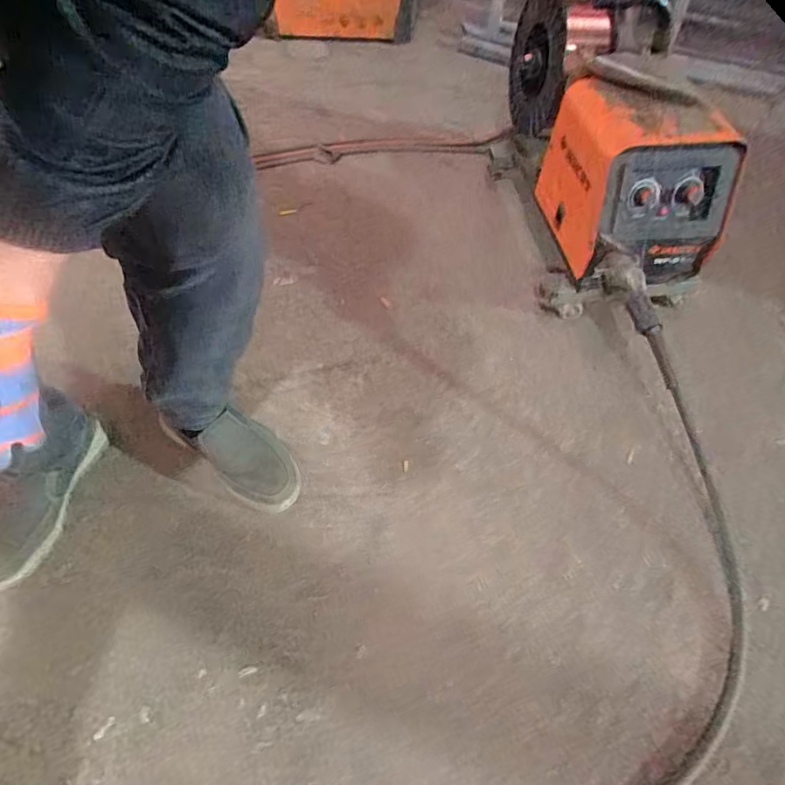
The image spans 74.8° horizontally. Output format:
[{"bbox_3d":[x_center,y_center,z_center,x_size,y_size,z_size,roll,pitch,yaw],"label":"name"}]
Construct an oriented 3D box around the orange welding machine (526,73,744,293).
[{"bbox_3d":[0.397,-0.356,0.852,0.246,0.223,0.300,-6,55,-5],"label":"orange welding machine"}]

